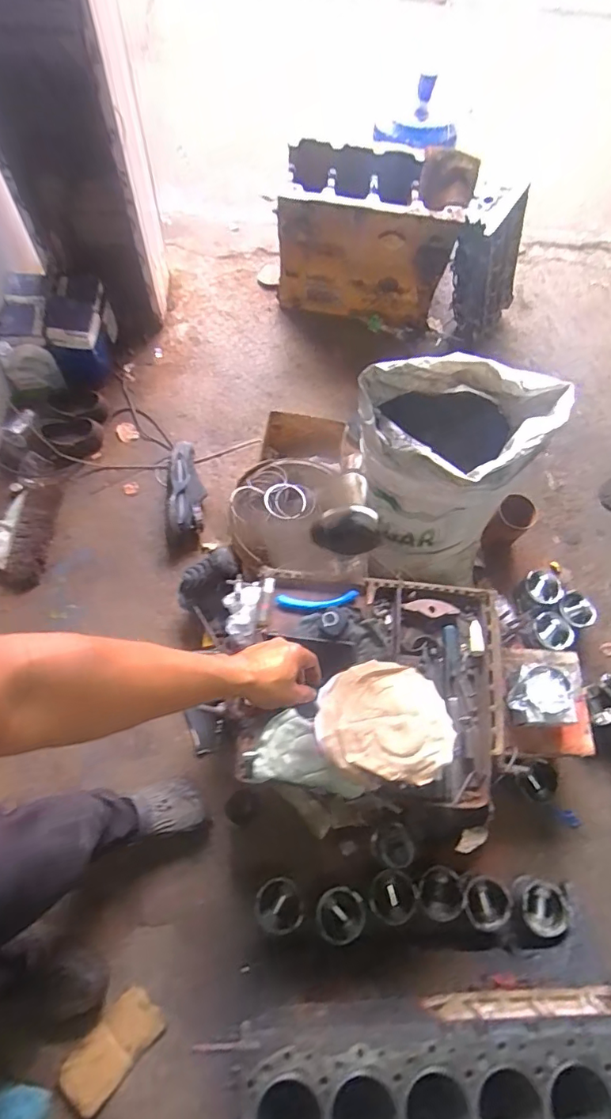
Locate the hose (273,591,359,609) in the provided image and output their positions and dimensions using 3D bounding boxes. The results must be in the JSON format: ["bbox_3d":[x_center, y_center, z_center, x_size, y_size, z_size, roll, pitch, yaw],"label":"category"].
[{"bbox_3d":[0.022,0.077,0.940,0.151,0.009,0.029,-5,82,6],"label":"hose"}]

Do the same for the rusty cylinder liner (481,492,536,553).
[{"bbox_3d":[0.534,-0.090,1.341,0.092,0.169,0.083,41,71,13],"label":"rusty cylinder liner"}]

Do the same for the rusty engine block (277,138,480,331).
[{"bbox_3d":[0.184,-0.964,1.524,0.510,0.385,0.269,11,68,2],"label":"rusty engine block"}]

